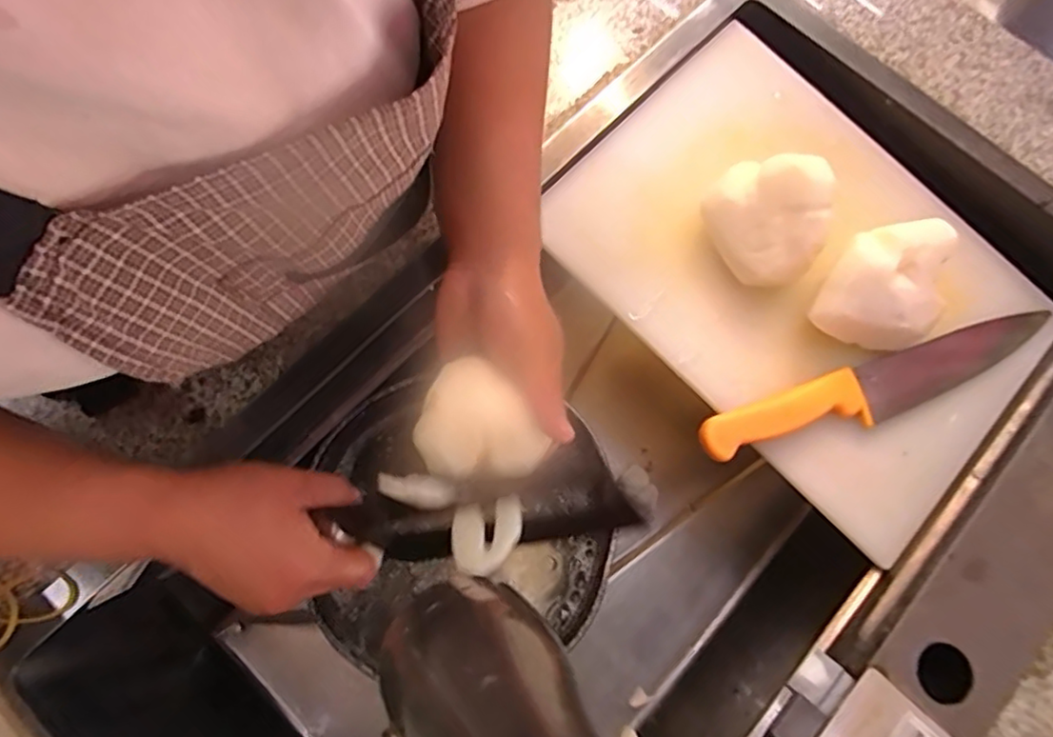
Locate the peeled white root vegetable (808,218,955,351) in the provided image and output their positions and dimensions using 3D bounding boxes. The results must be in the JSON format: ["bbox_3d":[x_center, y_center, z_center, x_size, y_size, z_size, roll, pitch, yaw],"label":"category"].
[{"bbox_3d":[0.253,-0.060,0.467,0.088,0.067,0.081,9,73,0],"label":"peeled white root vegetable"}]

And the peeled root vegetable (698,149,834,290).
[{"bbox_3d":[0.173,-0.108,0.465,0.087,0.069,0.075,32,74,7],"label":"peeled root vegetable"}]

